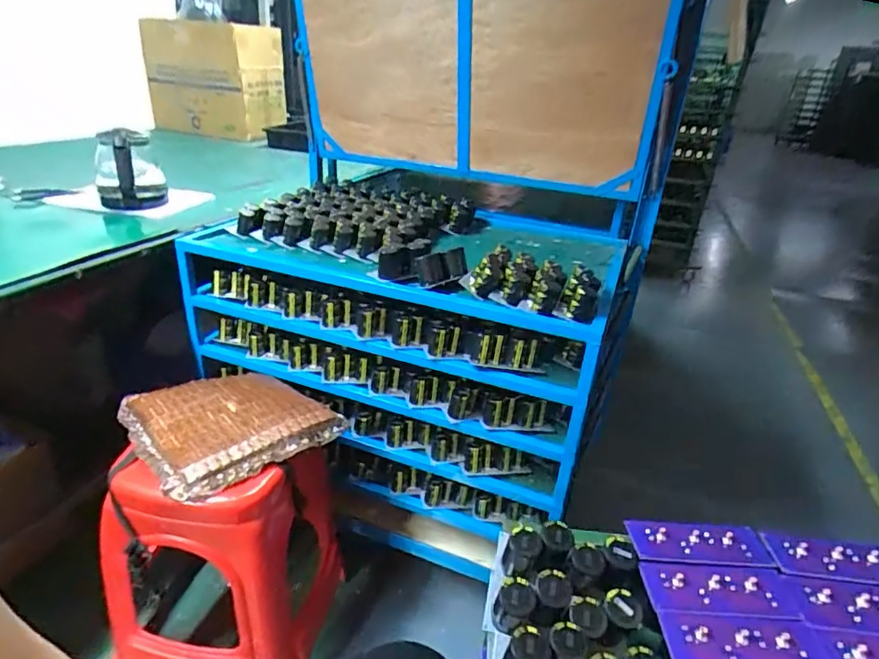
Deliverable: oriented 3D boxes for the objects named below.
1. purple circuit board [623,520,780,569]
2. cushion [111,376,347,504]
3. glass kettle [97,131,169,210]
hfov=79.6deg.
[{"bbox_3d":[0.273,0.223,0.553,0.136,0.008,0.052,6,27,2],"label":"purple circuit board"},{"bbox_3d":[-0.378,0.160,0.953,0.305,0.041,0.306,-21,37,-40],"label":"cushion"},{"bbox_3d":[-0.728,-0.377,1.240,0.140,0.174,0.145,-10,31,-27],"label":"glass kettle"}]

